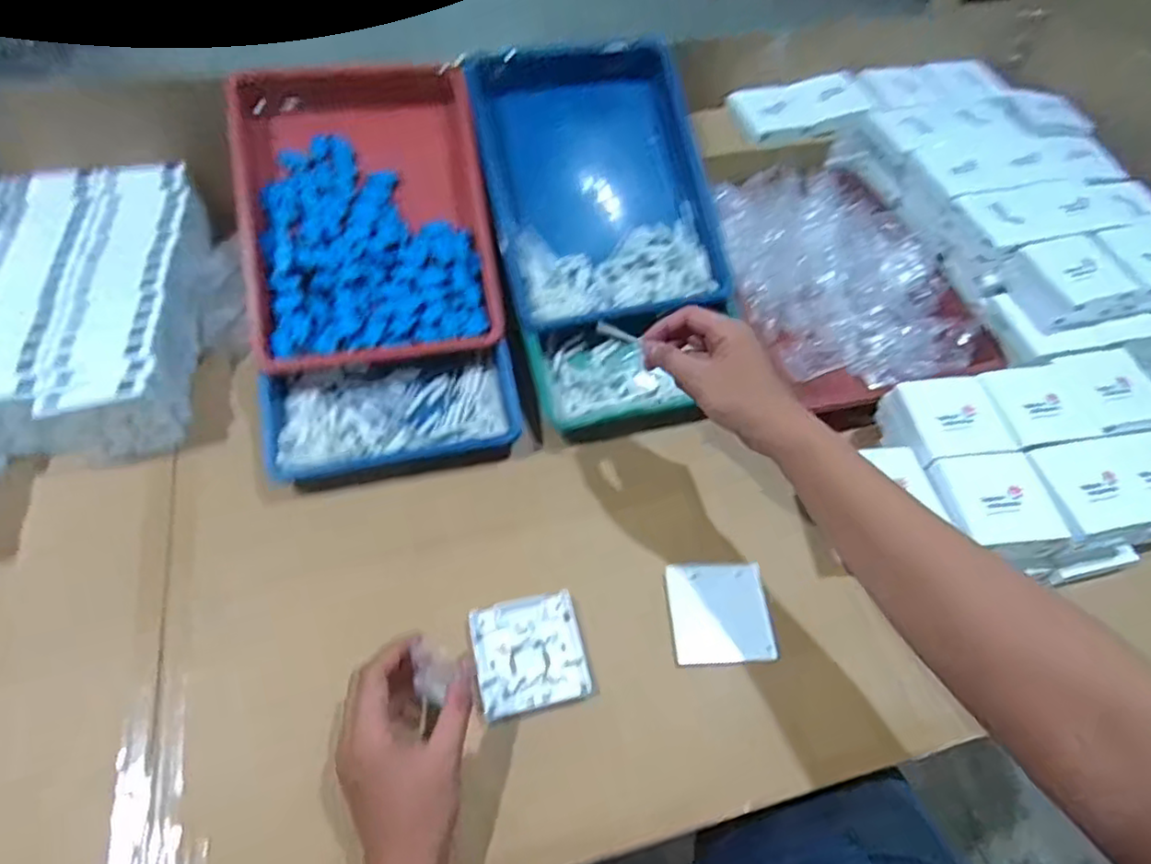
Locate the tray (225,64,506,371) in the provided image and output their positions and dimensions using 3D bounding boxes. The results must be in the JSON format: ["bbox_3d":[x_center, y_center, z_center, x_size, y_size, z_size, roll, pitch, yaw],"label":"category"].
[{"bbox_3d":[-0.215,-0.232,0.665,0.240,0.052,0.326,-9,79,-11],"label":"tray"}]

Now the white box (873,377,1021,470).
[{"bbox_3d":[0.356,0.000,0.630,0.089,0.068,0.089,-4,57,-7],"label":"white box"}]

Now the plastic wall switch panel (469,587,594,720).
[{"bbox_3d":[-0.039,0.188,0.544,0.089,0.026,0.088,-11,58,-12],"label":"plastic wall switch panel"}]

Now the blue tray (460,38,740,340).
[{"bbox_3d":[0.021,-0.278,0.728,0.241,0.080,0.320,-13,82,-10],"label":"blue tray"}]

